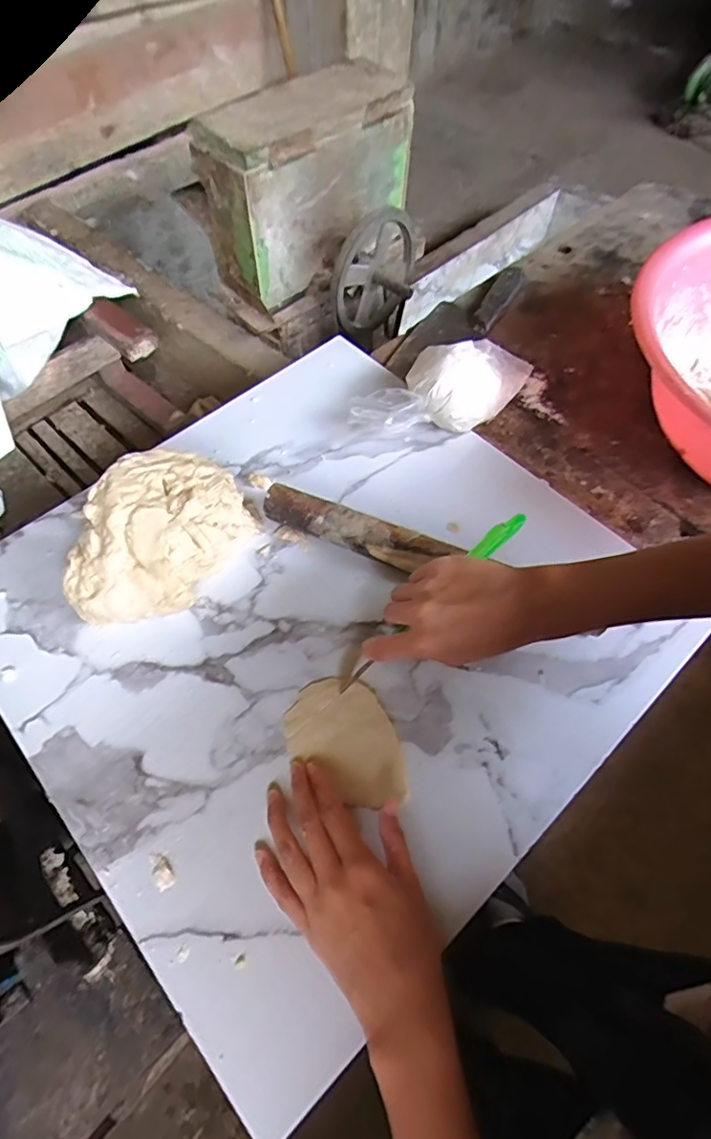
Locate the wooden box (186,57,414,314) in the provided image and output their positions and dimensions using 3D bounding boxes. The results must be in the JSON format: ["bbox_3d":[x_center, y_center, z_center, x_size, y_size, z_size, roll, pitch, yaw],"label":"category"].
[{"bbox_3d":[-0.071,-0.636,0.914,0.351,0.225,0.142,-39,68,-22],"label":"wooden box"}]

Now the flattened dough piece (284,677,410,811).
[{"bbox_3d":[-0.001,0.129,0.422,0.105,0.007,0.071,36,66,16],"label":"flattened dough piece"}]

